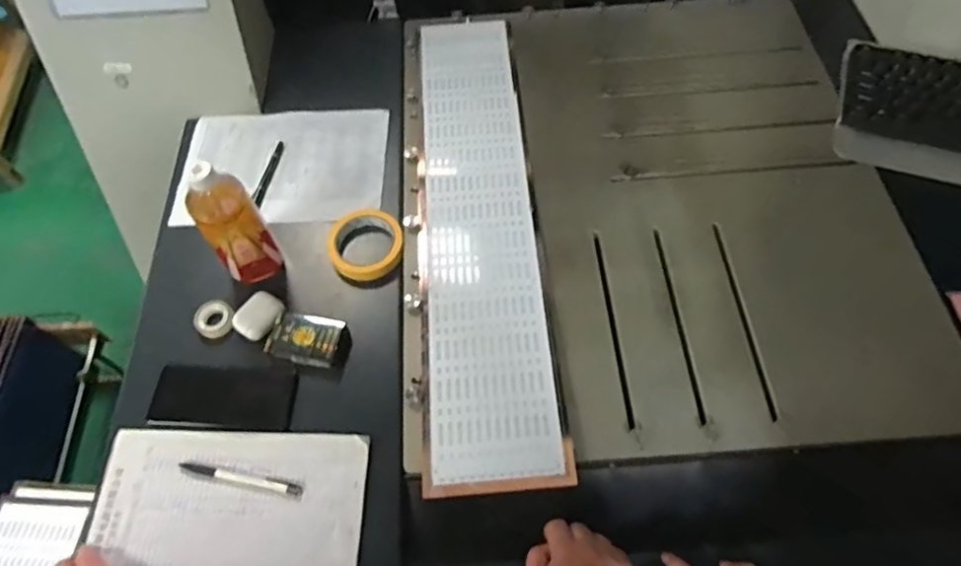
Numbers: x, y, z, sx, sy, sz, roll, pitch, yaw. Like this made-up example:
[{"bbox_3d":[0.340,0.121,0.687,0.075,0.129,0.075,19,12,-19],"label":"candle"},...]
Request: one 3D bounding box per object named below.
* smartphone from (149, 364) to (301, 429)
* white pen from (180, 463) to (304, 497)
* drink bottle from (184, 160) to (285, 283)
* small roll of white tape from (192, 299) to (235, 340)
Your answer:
[{"bbox_3d":[-0.297,0.131,0.687,0.164,0.008,0.070,1,61,5],"label":"smartphone"},{"bbox_3d":[-0.256,0.210,0.641,0.135,0.008,0.013,9,62,9],"label":"white pen"},{"bbox_3d":[-0.300,-0.074,0.709,0.071,0.168,0.064,-32,64,-13],"label":"drink bottle"},{"bbox_3d":[-0.331,0.044,0.739,0.045,0.013,0.049,-2,61,3],"label":"small roll of white tape"}]

